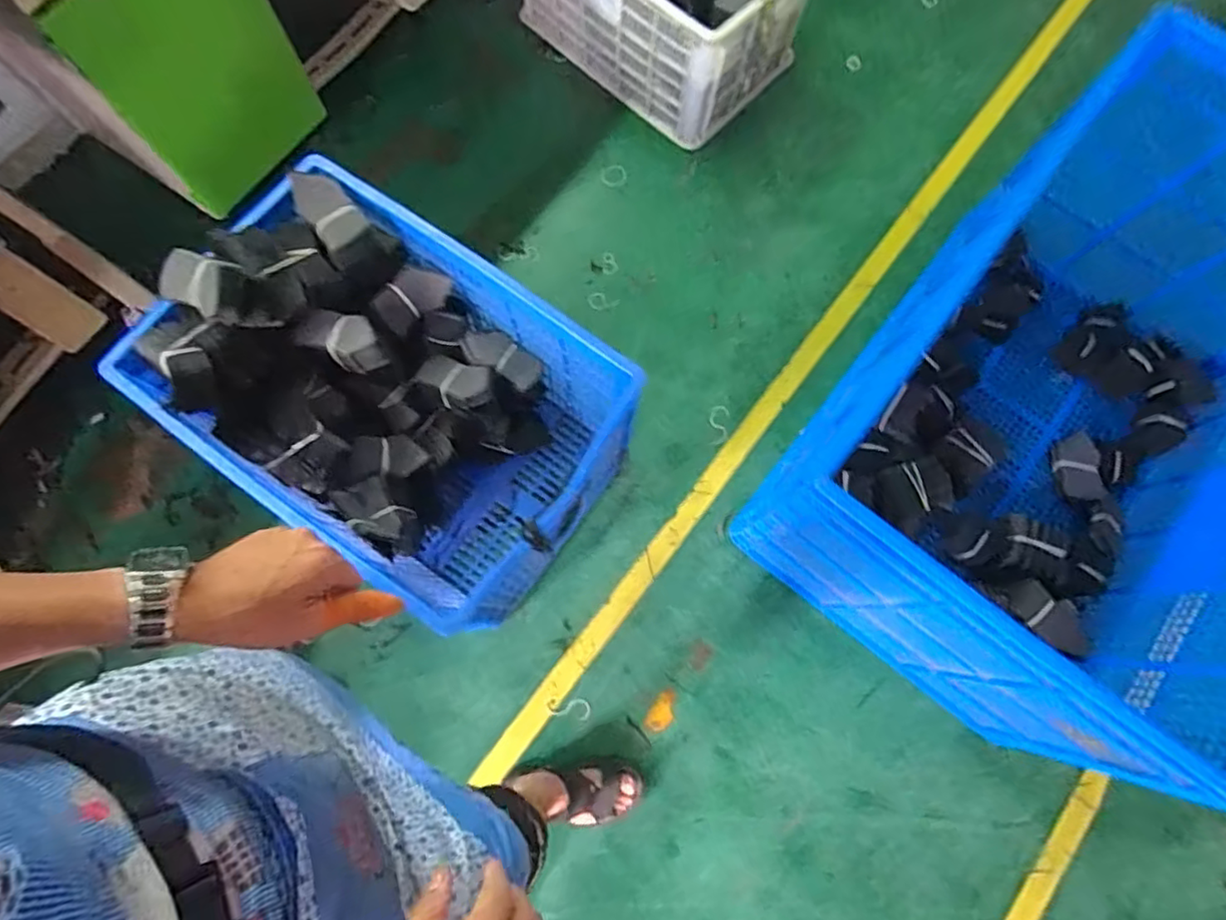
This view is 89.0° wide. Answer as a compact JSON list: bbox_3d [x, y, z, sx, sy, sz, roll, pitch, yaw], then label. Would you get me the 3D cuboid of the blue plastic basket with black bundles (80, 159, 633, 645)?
[{"bbox_3d":[-0.351,-0.090,1.115,0.657,0.454,0.472,33,78,8],"label":"blue plastic basket with black bundles"}]

